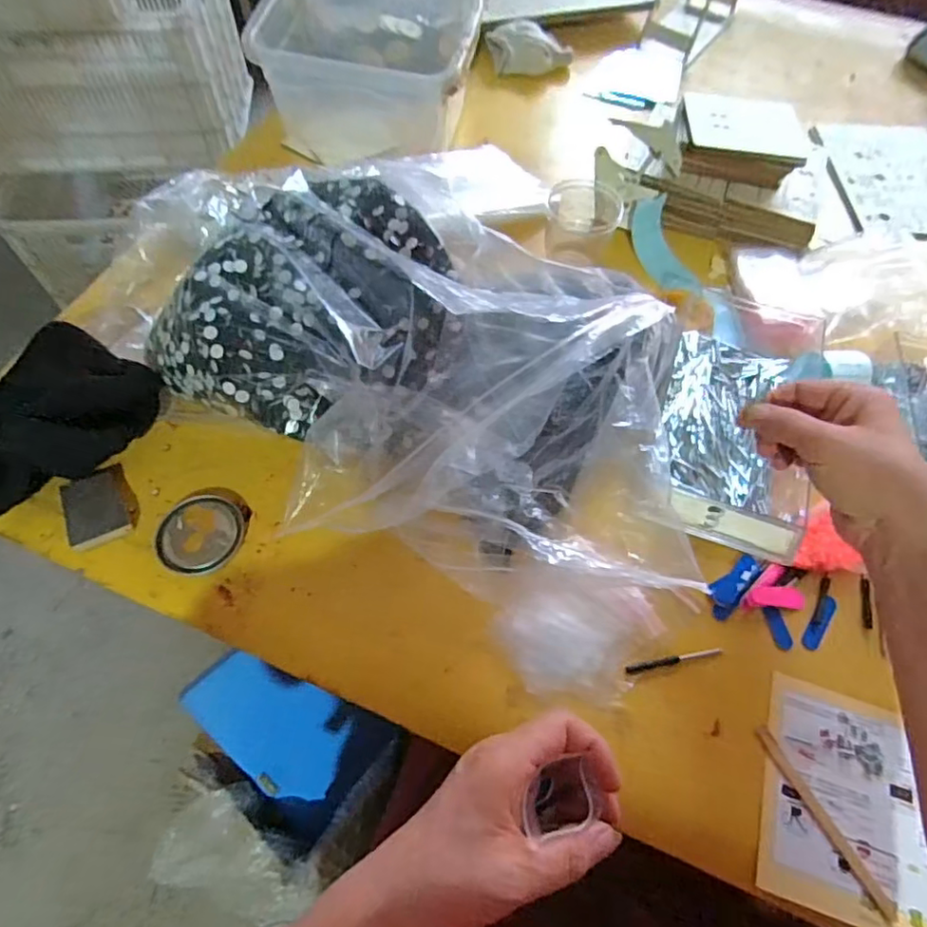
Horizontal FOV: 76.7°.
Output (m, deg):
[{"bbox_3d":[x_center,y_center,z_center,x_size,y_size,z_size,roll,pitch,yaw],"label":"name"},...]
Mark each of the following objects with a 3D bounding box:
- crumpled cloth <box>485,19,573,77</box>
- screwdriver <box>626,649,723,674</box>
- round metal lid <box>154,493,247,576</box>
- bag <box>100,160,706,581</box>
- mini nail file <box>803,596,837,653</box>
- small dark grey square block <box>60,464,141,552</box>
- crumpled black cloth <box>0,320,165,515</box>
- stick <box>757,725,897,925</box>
[{"bbox_3d":[0.092,-0.595,0.838,0.118,0.037,0.088,-12,62,-8],"label":"crumpled cloth"},{"bbox_3d":[0.157,0.146,0.437,0.077,0.004,0.006,-11,61,-6],"label":"screwdriver"},{"bbox_3d":[-0.212,0.057,0.477,0.066,0.015,0.068,0,61,0],"label":"round metal lid"},{"bbox_3d":[-0.048,-0.066,0.464,0.399,0.162,0.261,14,62,7],"label":"bag"},{"bbox_3d":[0.277,0.124,0.455,0.012,0.004,0.048,36,66,18],"label":"mini nail file"},{"bbox_3d":[-0.300,0.035,0.487,0.053,0.017,0.065,-23,64,-13],"label":"small dark grey square block"},{"bbox_3d":[-0.361,-0.035,0.502,0.114,0.049,0.173,30,65,15],"label":"crumpled black cloth"},{"bbox_3d":[0.239,0.235,0.389,0.011,0.004,0.121,-24,64,-13],"label":"stick"}]

